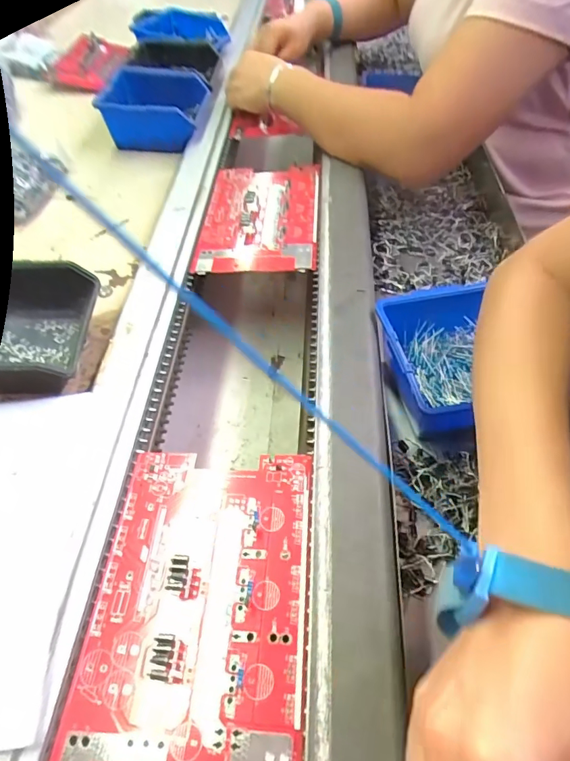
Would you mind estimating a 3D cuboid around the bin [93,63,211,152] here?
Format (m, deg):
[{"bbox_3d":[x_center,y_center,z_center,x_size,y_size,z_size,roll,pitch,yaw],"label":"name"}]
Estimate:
[{"bbox_3d":[-0.185,-0.388,0.660,0.120,0.067,0.127,-1,51,4],"label":"bin"}]

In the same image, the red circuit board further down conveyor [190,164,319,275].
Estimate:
[{"bbox_3d":[-0.028,-0.191,0.530,0.128,0.011,0.201,1,52,5],"label":"red circuit board further down conveyor"}]

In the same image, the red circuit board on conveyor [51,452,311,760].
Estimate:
[{"bbox_3d":[-0.052,0.132,0.273,0.128,0.015,0.195,1,52,5],"label":"red circuit board on conveyor"}]

